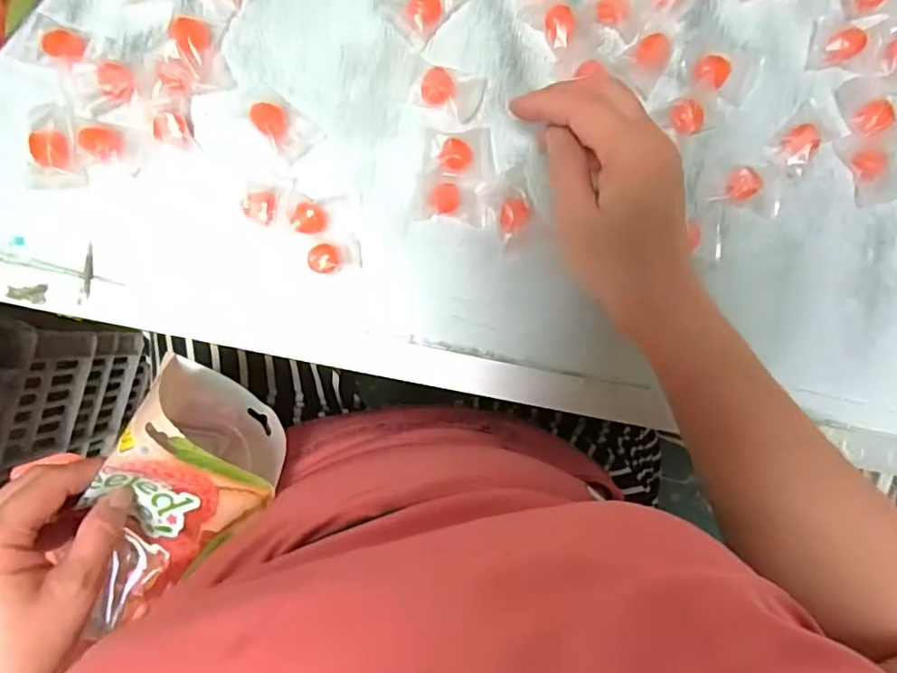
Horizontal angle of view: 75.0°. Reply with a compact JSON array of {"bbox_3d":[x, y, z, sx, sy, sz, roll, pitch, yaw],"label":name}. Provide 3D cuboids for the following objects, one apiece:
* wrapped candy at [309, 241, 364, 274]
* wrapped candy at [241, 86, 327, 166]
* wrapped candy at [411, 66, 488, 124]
[{"bbox_3d":[-0.071,-0.050,0.369,0.032,0.009,0.020,-2,92,-4],"label":"wrapped candy"},{"bbox_3d":[-0.108,-0.136,0.367,0.051,0.013,0.030,43,89,-4],"label":"wrapped candy"},{"bbox_3d":[0.001,-0.158,0.375,0.042,0.011,0.030,21,90,-4],"label":"wrapped candy"}]

